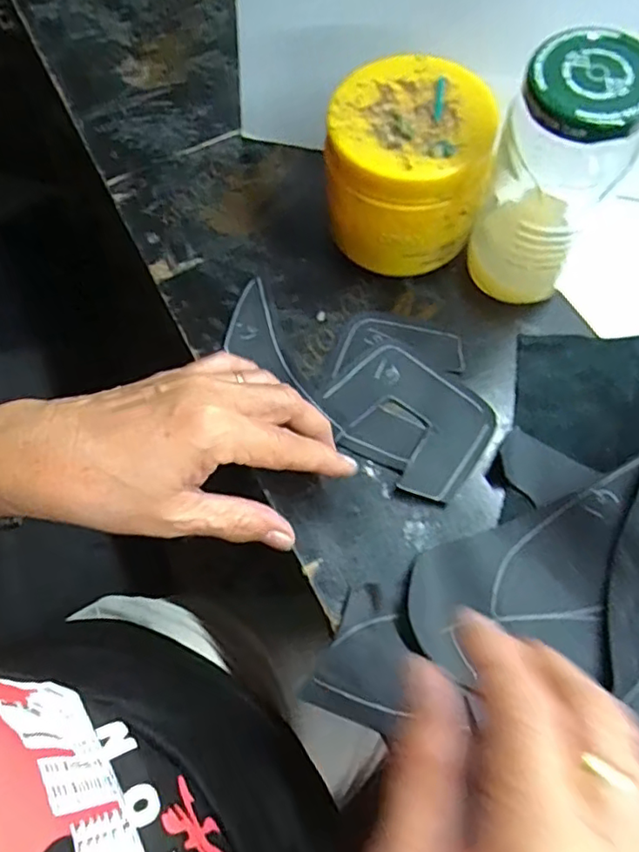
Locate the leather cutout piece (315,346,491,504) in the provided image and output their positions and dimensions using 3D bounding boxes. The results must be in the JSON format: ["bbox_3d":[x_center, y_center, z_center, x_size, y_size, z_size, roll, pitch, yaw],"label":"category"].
[{"bbox_3d":[0.052,-0.007,0.345,0.092,0.005,0.073,37,71,14],"label":"leather cutout piece"}]

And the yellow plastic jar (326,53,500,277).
[{"bbox_3d":[0.051,-0.146,0.352,0.088,0.095,0.083,3,68,4],"label":"yellow plastic jar"}]

